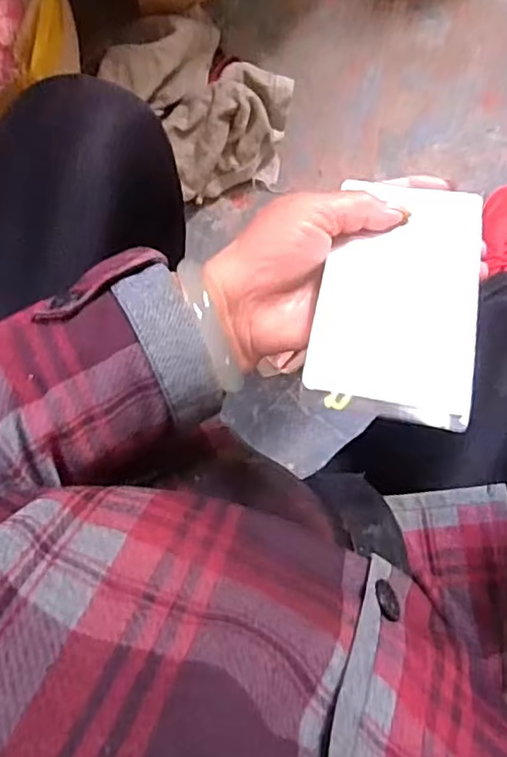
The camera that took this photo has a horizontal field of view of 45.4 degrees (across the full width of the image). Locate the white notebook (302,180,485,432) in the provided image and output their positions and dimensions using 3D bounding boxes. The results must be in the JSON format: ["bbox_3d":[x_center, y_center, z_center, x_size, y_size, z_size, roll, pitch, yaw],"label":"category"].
[{"bbox_3d":[0.076,-0.045,0.314,0.077,0.005,0.141,11,65,6],"label":"white notebook"}]

